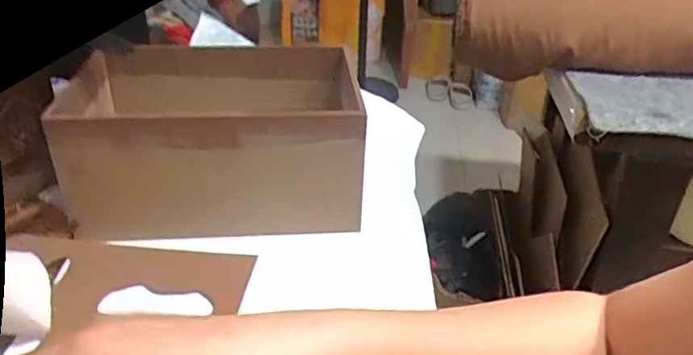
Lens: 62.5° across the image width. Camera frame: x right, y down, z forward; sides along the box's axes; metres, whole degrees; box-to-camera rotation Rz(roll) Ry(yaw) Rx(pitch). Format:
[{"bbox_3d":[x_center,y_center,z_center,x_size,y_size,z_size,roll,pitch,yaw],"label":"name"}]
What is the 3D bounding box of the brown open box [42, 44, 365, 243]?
[{"bbox_3d":[-0.121,-0.049,0.573,0.269,0.115,0.197,-1,32,-5],"label":"brown open box"}]

